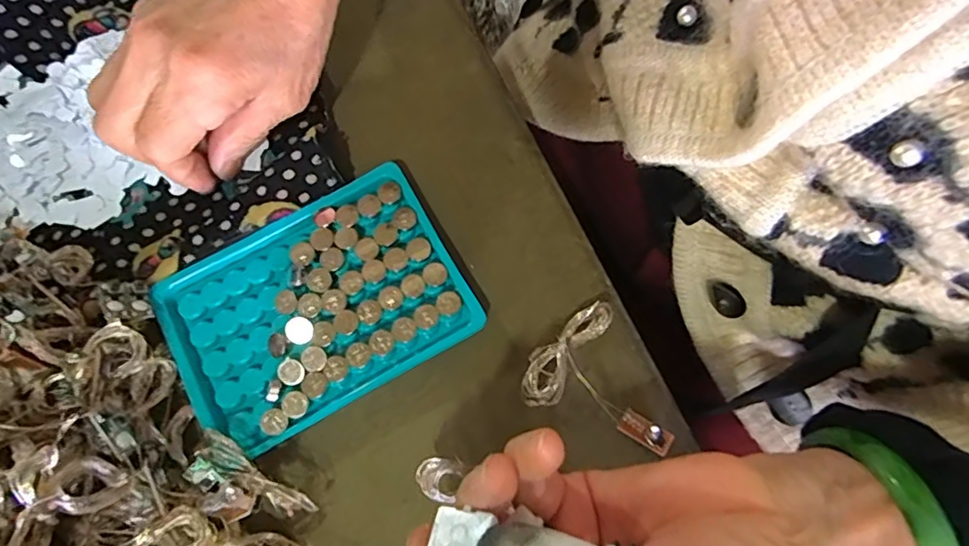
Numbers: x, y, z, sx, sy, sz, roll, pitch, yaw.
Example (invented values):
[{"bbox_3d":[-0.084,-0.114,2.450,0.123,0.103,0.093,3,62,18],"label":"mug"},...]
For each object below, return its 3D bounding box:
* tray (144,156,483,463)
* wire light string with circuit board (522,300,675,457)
[{"bbox_3d":[-0.078,0.015,0.258,0.129,0.012,0.094,-29,74,-6],"label":"tray"},{"bbox_3d":[0.045,0.053,0.245,0.048,0.019,0.067,-25,74,-5],"label":"wire light string with circuit board"}]

